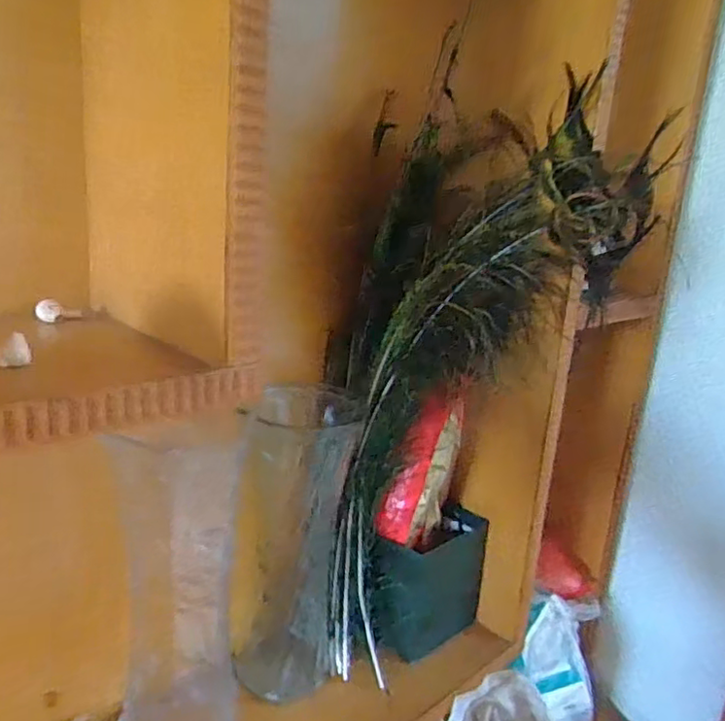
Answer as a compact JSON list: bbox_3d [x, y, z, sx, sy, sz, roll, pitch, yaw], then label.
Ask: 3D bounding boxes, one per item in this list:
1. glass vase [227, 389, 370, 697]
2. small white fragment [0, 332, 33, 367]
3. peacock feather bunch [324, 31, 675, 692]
[{"bbox_3d":[-0.070,0.176,0.618,0.108,0.278,0.111,6,15,1],"label":"glass vase"},{"bbox_3d":[-0.175,-0.005,0.320,0.016,0.016,0.008,-3,17,-29],"label":"small white fragment"},{"bbox_3d":[0.095,0.027,0.633,0.260,0.537,0.159,4,15,-4],"label":"peacock feather bunch"}]

